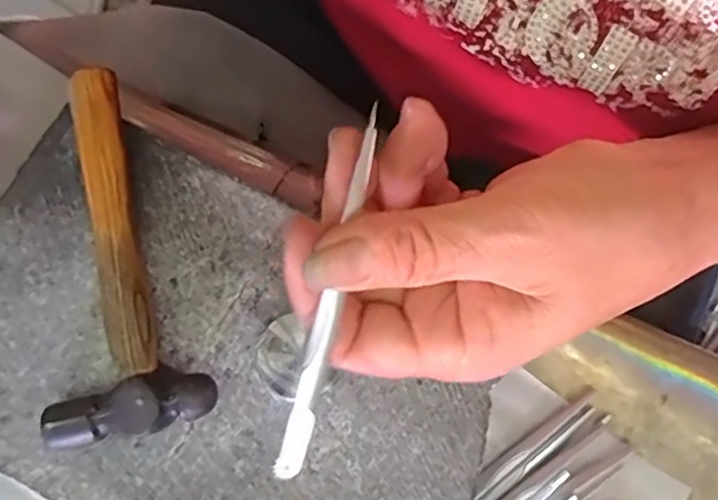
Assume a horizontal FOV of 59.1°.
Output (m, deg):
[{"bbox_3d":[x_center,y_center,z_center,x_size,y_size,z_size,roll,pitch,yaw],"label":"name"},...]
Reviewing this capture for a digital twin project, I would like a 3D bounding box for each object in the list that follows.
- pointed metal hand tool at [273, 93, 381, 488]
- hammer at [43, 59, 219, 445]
[{"bbox_3d":[-0.008,0.012,0.185,0.007,0.004,0.110,14,87,1],"label":"pointed metal hand tool"},{"bbox_3d":[-0.105,-0.001,0.260,0.062,0.022,0.151,-13,80,-4],"label":"hammer"}]

